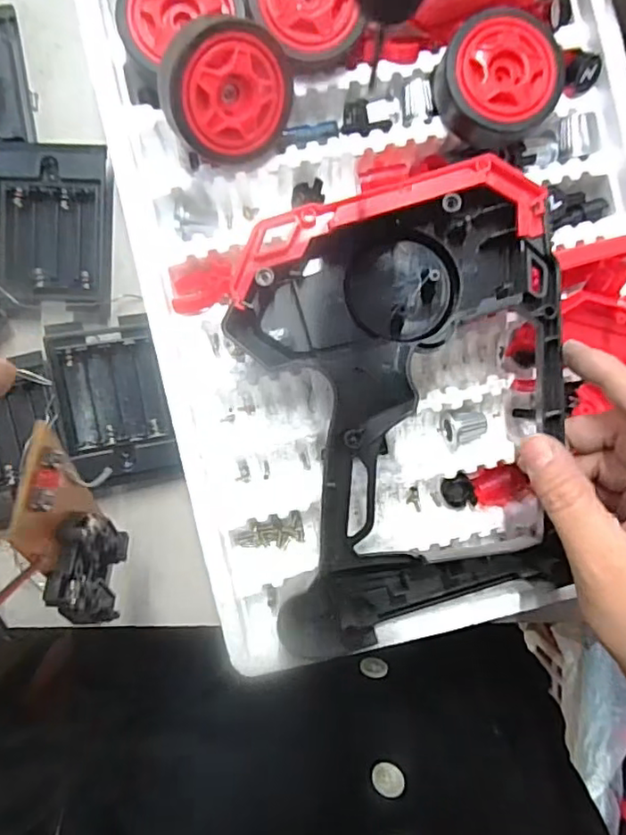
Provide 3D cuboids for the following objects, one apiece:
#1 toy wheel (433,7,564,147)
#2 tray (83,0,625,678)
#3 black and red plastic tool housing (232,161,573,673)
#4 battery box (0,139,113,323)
[{"bbox_3d":[0.088,-0.162,0.285,0.056,0.025,0.050,17,90,-4],"label":"toy wheel"},{"bbox_3d":[0.048,-0.071,0.287,0.255,0.060,0.349,-12,92,-4],"label":"tray"},{"bbox_3d":[0.043,-0.004,0.271,0.139,0.043,0.194,-11,92,-5],"label":"black and red plastic tool housing"},{"bbox_3d":[-0.132,-0.096,0.301,0.055,0.015,0.081,3,91,-4],"label":"battery box"}]

